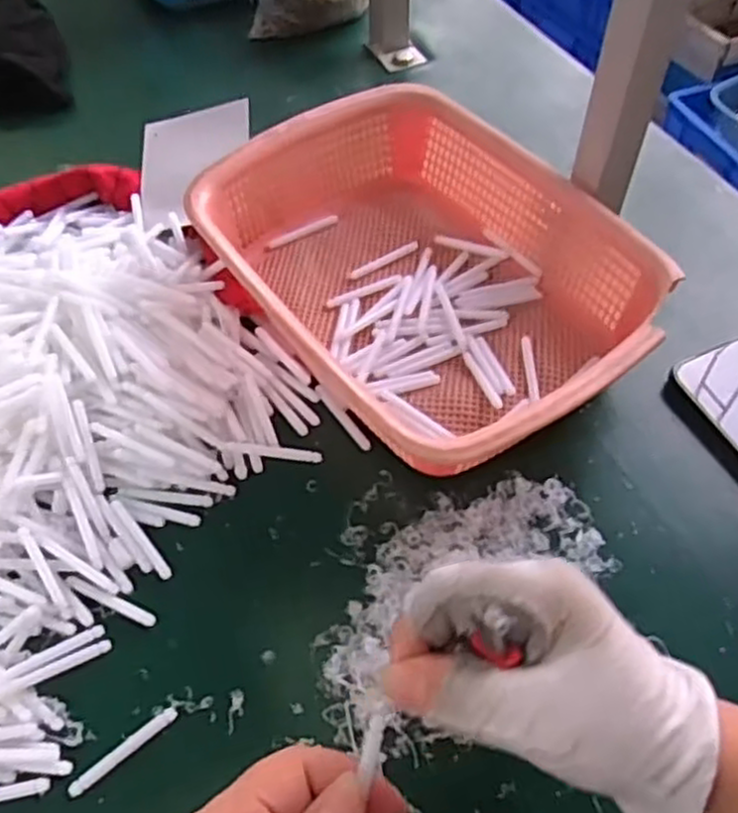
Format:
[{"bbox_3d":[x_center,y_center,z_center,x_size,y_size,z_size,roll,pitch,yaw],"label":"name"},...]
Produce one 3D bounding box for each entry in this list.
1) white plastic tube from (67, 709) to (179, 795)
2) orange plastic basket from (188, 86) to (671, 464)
[{"bbox_3d":[-0.123,0.172,0.377,0.059,0.004,0.007,-34,61,-21],"label":"white plastic tube"},{"bbox_3d":[0.034,-0.085,0.502,0.208,0.078,0.290,-34,61,-20],"label":"orange plastic basket"}]

